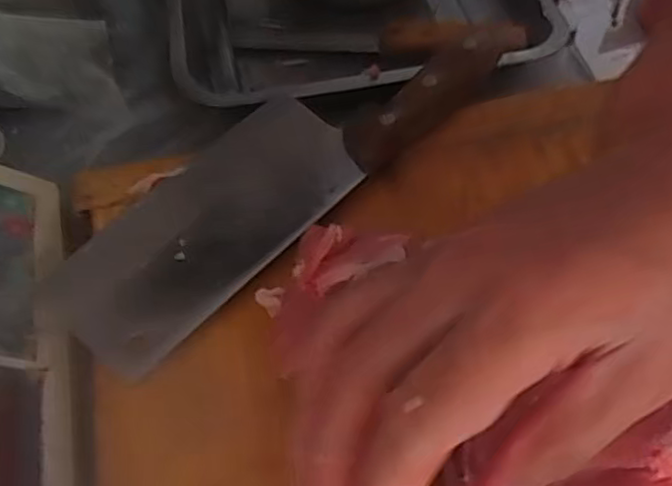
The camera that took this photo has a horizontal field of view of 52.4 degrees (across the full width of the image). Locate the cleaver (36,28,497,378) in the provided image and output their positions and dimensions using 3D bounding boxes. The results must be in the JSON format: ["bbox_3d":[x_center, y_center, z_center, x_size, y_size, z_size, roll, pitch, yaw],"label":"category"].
[{"bbox_3d":[-0.030,-0.050,0.398,0.090,0.027,0.294,39,64,22],"label":"cleaver"}]

